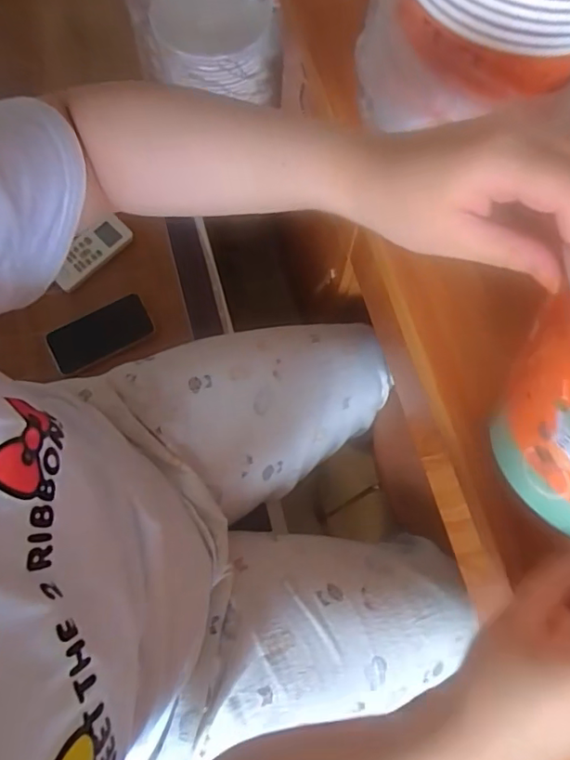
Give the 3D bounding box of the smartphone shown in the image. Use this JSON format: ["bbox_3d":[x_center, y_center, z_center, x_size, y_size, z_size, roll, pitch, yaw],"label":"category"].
[{"bbox_3d":[-0.267,-0.066,0.781,0.145,0.011,0.072,-28,75,-10],"label":"smartphone"}]

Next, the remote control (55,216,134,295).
[{"bbox_3d":[-0.295,-0.194,0.810,0.056,0.015,0.132,45,78,1],"label":"remote control"}]

